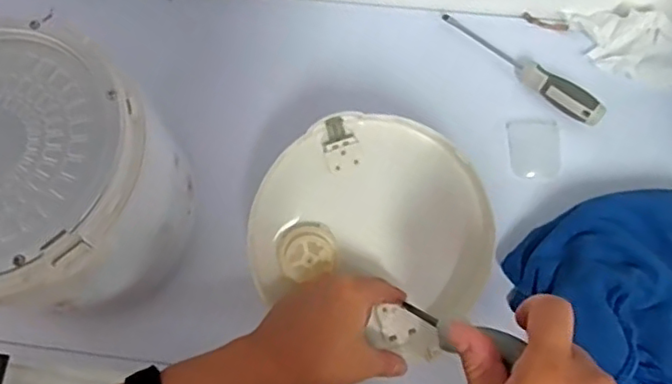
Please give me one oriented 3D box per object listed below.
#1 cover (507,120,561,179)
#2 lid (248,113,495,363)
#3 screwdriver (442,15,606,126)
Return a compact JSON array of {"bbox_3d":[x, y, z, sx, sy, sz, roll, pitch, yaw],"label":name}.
[{"bbox_3d":[0.196,-0.042,0.609,0.046,0.010,0.058,-3,72,2],"label":"cover"},{"bbox_3d":[0.034,0.037,0.529,0.209,0.038,0.197,18,98,-5],"label":"lid"},{"bbox_3d":[0.184,-0.127,0.616,0.023,0.031,0.183,-44,75,-11],"label":"screwdriver"}]

